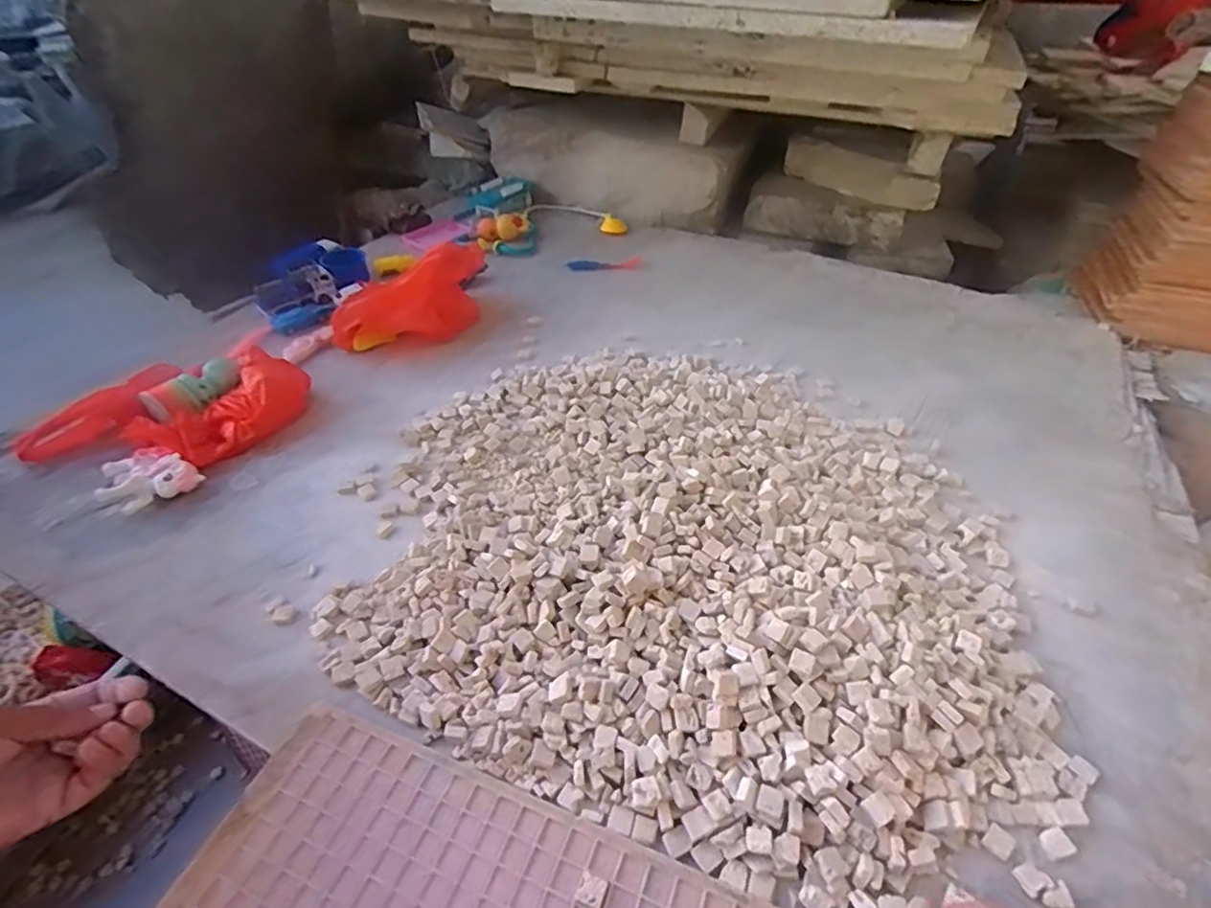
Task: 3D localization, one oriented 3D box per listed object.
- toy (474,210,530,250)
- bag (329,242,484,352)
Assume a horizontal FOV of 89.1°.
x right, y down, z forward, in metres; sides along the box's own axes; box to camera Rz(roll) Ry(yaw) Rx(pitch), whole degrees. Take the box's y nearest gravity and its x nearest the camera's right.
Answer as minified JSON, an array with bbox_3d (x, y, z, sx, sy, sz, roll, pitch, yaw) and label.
[{"bbox_3d":[-0.175,-0.380,1.063,0.090,0.034,0.107,-8,43,-7],"label":"toy"},{"bbox_3d":[-0.251,-0.211,0.840,0.236,0.101,0.076,-32,51,-29],"label":"bag"}]

